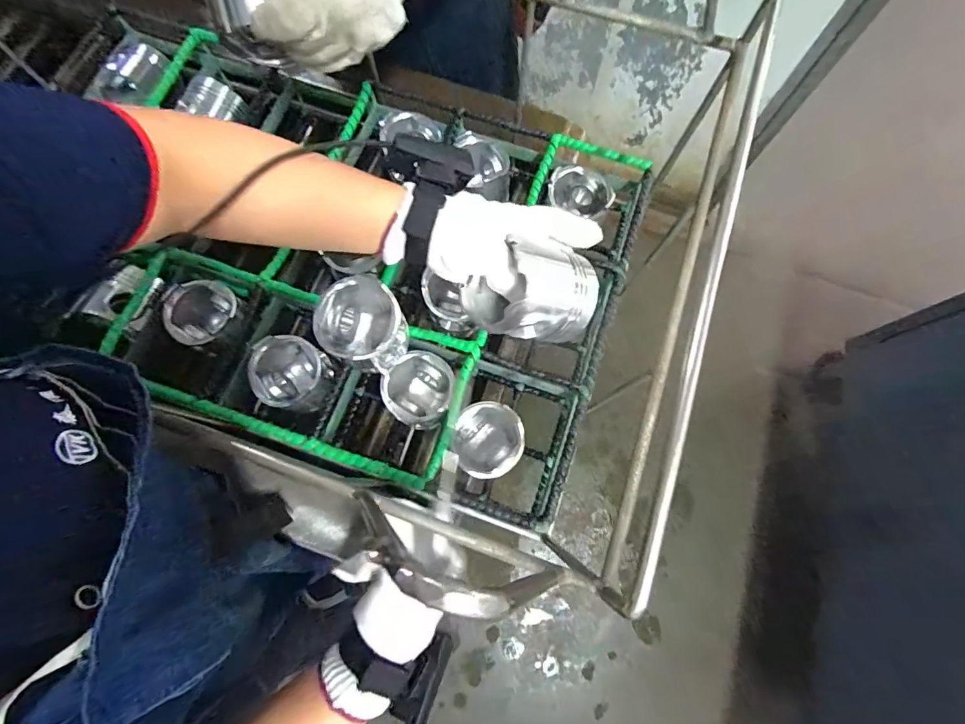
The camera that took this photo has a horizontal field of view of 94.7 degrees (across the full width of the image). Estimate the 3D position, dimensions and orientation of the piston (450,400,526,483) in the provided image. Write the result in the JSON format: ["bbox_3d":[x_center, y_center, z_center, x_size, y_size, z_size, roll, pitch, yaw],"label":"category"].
[{"bbox_3d":[0.006,0.094,0.514,0.075,0.068,0.081,0,74,0],"label":"piston"}]

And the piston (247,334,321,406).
[{"bbox_3d":[-0.225,0.016,0.534,0.074,0.074,0.077,0,74,0],"label":"piston"}]

